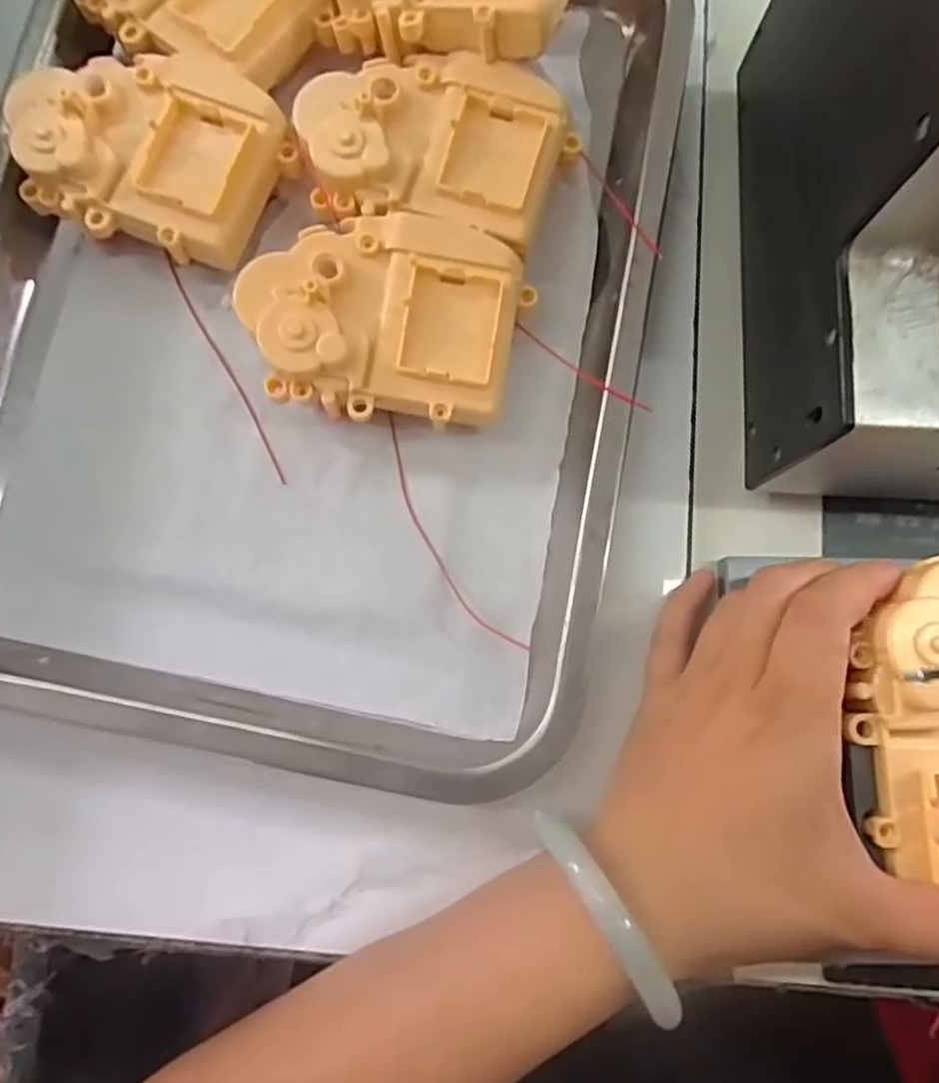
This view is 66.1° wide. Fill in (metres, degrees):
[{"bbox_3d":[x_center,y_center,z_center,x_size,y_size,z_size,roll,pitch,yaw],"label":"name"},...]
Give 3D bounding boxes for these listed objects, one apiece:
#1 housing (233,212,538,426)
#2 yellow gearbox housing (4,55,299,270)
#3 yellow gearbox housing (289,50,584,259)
[{"bbox_3d":[-0.030,-0.080,0.264,0.094,0.037,0.072,6,80,1],"label":"housing"},{"bbox_3d":[-0.120,-0.146,0.278,0.095,0.039,0.075,26,81,4],"label":"yellow gearbox housing"},{"bbox_3d":[-0.013,-0.148,0.273,0.095,0.031,0.069,15,80,3],"label":"yellow gearbox housing"}]

